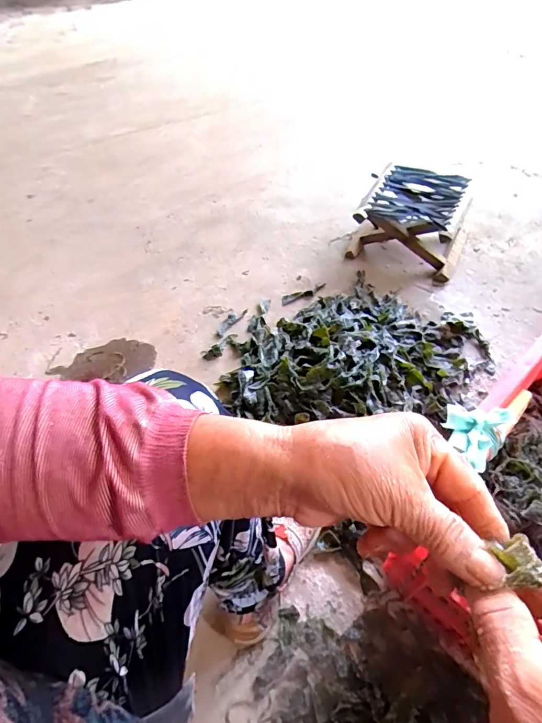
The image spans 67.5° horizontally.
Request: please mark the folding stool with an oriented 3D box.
[{"bbox_3d":[0.348,-0.343,0.993,0.248,0.144,0.232,20,55,18],"label":"folding stool"}]

